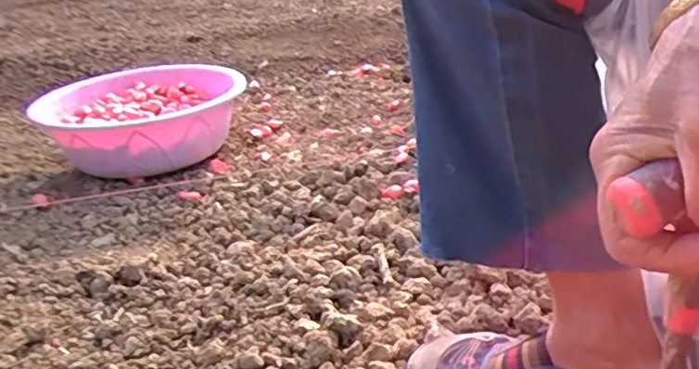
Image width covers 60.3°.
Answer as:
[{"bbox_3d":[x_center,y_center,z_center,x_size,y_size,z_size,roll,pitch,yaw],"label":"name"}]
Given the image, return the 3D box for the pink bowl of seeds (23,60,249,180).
[{"bbox_3d":[-0.378,-0.126,1.146,0.355,0.119,0.401,-22,29,-32],"label":"pink bowl of seeds"}]

